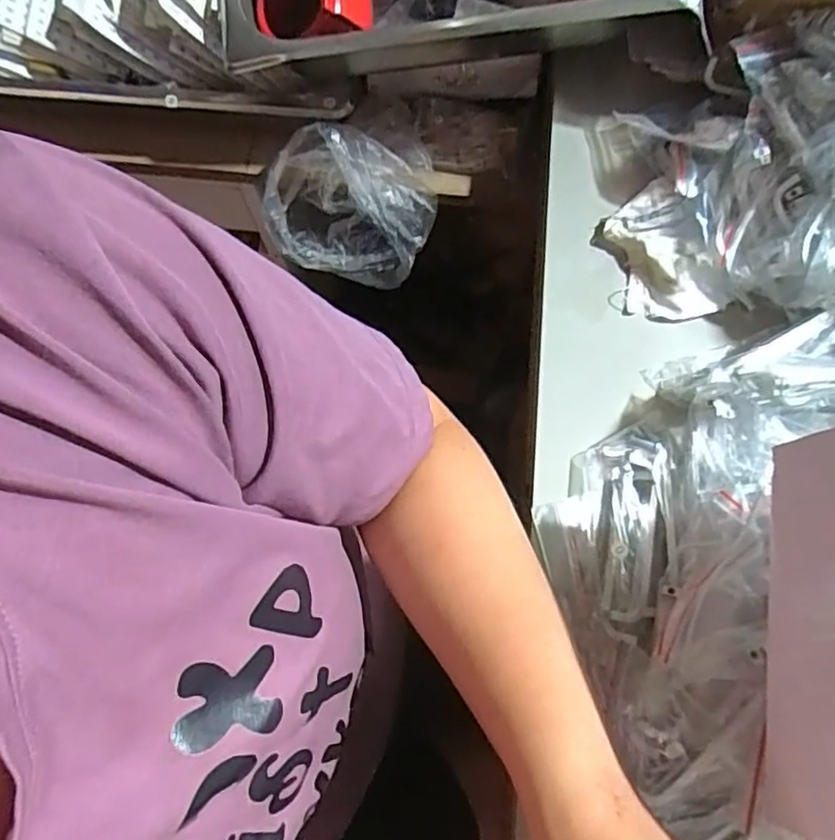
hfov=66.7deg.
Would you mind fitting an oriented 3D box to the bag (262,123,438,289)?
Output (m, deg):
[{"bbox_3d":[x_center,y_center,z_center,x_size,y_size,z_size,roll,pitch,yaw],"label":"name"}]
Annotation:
[{"bbox_3d":[-0.059,-0.194,0.574,0.147,0.126,0.074,14,74,5],"label":"bag"}]

